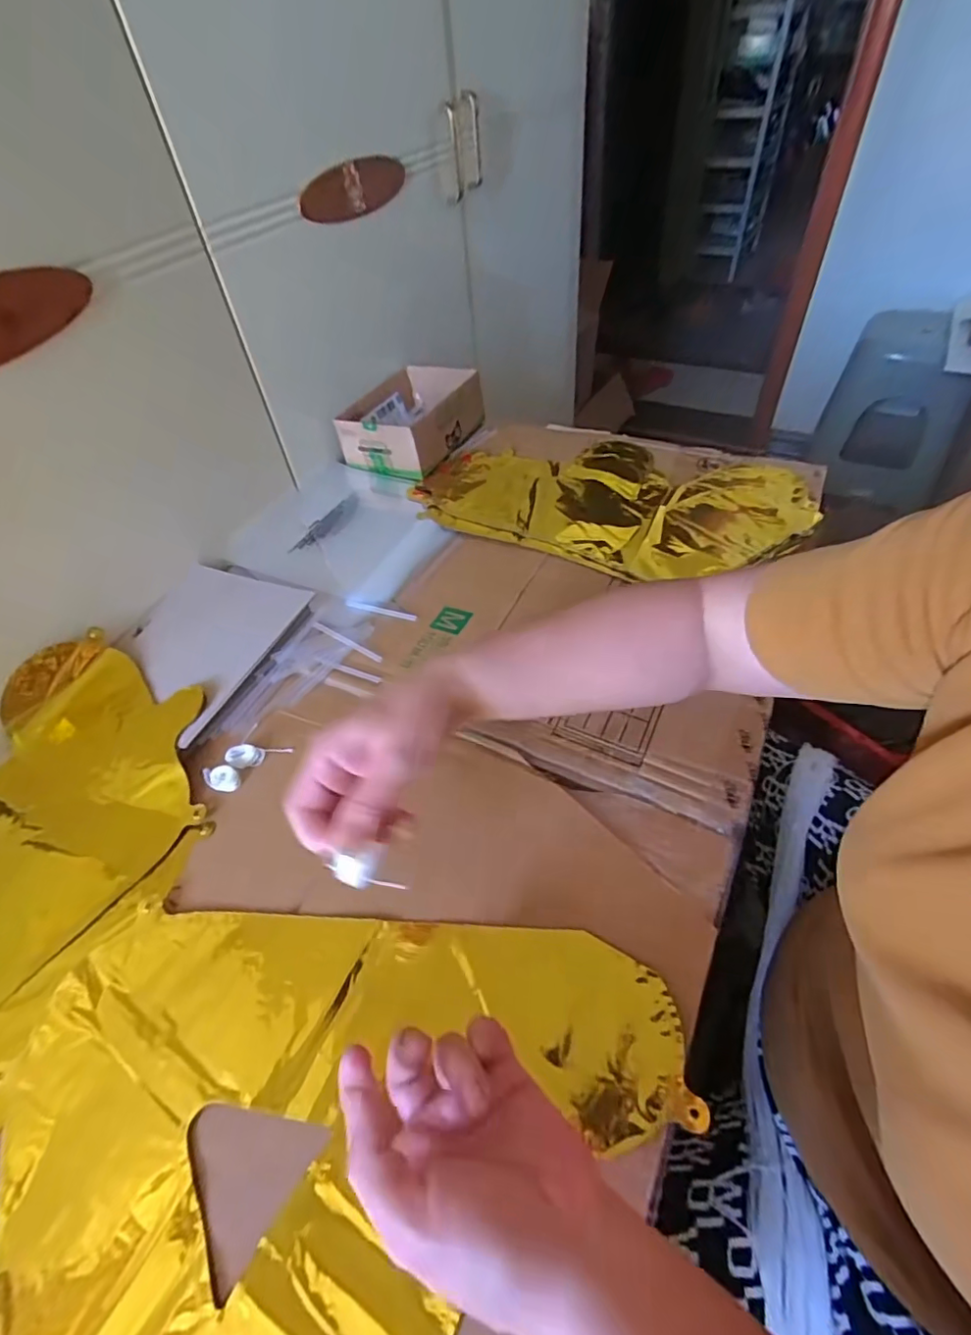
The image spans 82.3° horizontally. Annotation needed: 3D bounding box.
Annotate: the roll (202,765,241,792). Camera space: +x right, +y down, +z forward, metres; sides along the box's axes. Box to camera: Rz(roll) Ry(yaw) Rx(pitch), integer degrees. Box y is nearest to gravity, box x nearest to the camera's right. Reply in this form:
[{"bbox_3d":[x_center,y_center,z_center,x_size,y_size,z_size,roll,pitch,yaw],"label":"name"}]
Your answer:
[{"bbox_3d":[-0.209,0.088,0.441,0.030,0.009,0.018,3,50,7],"label":"roll"}]

